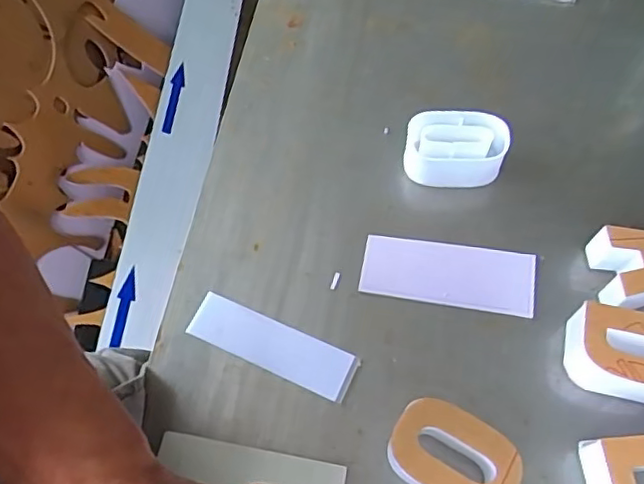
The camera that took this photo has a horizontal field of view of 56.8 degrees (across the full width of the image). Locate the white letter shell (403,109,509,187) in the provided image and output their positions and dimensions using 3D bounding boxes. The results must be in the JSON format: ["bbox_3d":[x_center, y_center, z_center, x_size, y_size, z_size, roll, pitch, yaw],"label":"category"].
[{"bbox_3d":[0.117,-0.079,0.526,0.084,0.048,0.050,5,63,5],"label":"white letter shell"}]

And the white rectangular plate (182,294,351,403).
[{"bbox_3d":[-0.042,0.081,0.471,0.130,0.004,0.039,22,66,13],"label":"white rectangular plate"}]

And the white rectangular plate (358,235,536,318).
[{"bbox_3d":[0.104,0.027,0.494,0.138,0.006,0.054,8,64,7],"label":"white rectangular plate"}]

